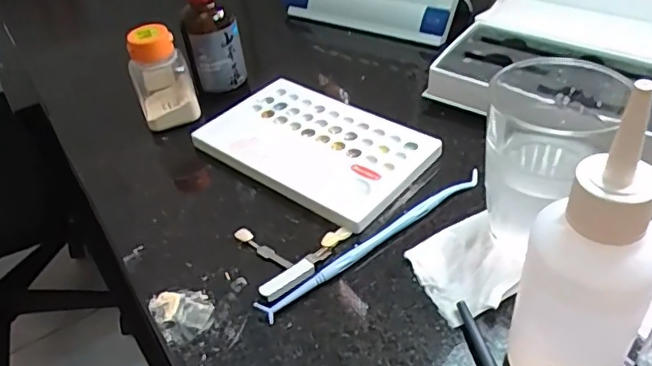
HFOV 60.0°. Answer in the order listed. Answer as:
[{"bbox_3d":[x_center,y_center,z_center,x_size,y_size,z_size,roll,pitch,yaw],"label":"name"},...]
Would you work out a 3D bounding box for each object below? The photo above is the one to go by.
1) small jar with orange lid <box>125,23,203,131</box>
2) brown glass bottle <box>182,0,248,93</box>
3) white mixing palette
[{"bbox_3d":[-0.126,-0.083,0.429,0.042,0.063,0.046,-20,43,-14],"label":"small jar with orange lid"},{"bbox_3d":[-0.094,-0.136,0.436,0.040,0.122,0.043,-15,42,-9],"label":"brown glass bottle"},{"bbox_3d":[-0.012,-0.027,0.395,0.158,0.012,0.095,27,52,33],"label":"white mixing palette"}]

